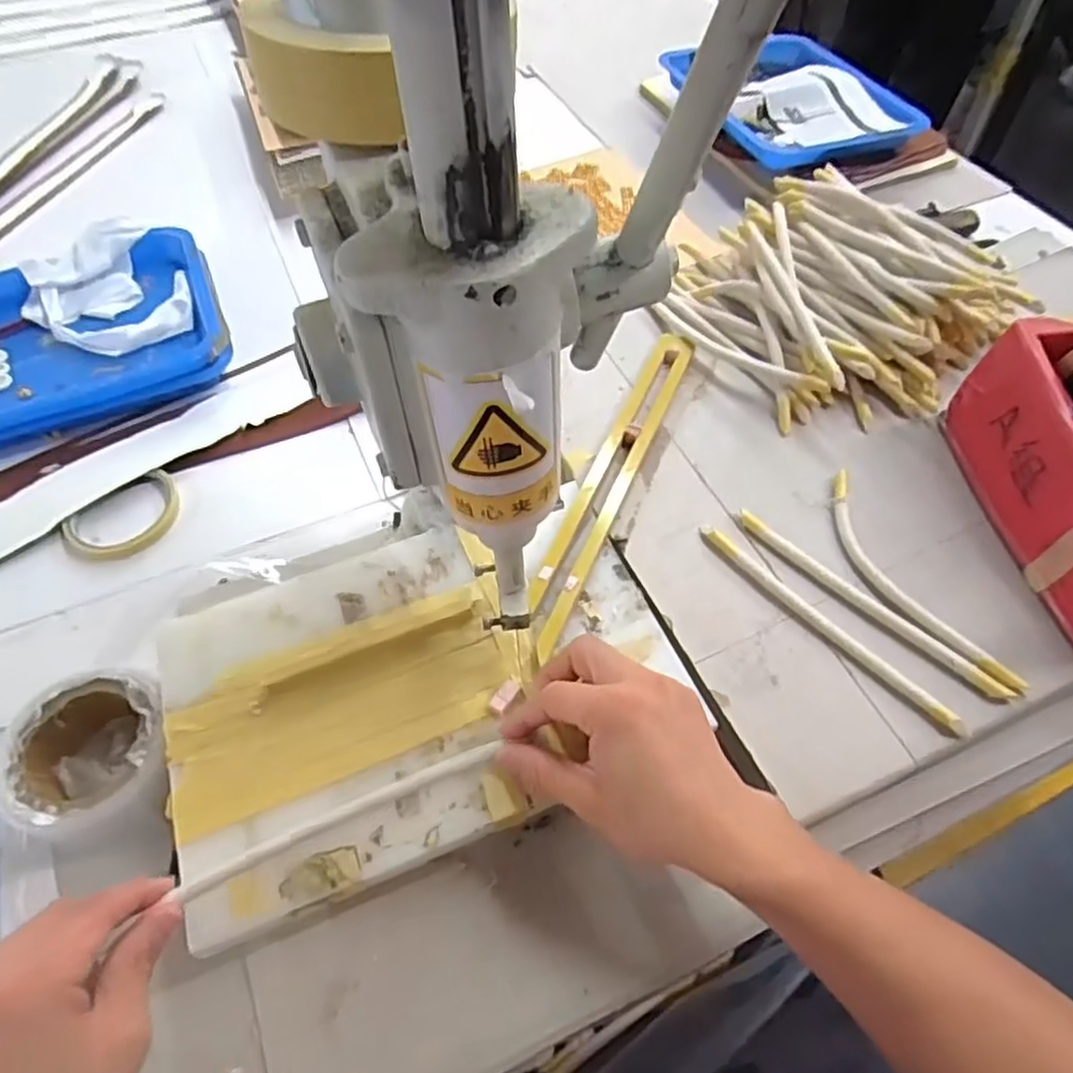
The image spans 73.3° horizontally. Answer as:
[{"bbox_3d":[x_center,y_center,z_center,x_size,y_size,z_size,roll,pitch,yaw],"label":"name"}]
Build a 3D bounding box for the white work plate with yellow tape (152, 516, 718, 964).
[{"bbox_3d":[-0.070,0.084,0.435,0.293,0.012,0.198,-19,57,-12],"label":"white work plate with yellow tape"}]

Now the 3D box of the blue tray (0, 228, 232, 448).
[{"bbox_3d":[-0.447,-0.186,0.676,0.290,0.040,0.223,-23,58,-15],"label":"blue tray"}]

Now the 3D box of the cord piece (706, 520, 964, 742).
[{"bbox_3d":[0.176,0.054,0.448,0.012,0.009,0.189,-36,62,-21],"label":"cord piece"}]

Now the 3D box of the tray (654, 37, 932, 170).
[{"bbox_3d":[0.298,-0.528,0.870,0.231,0.032,0.279,-24,60,-15],"label":"tray"}]

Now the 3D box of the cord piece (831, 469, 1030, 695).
[{"bbox_3d":[0.233,0.029,0.460,0.039,0.011,0.175,-20,57,-13],"label":"cord piece"}]

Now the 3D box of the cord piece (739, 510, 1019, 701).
[{"bbox_3d":[0.205,0.042,0.454,0.014,0.009,0.186,-39,63,-23],"label":"cord piece"}]

